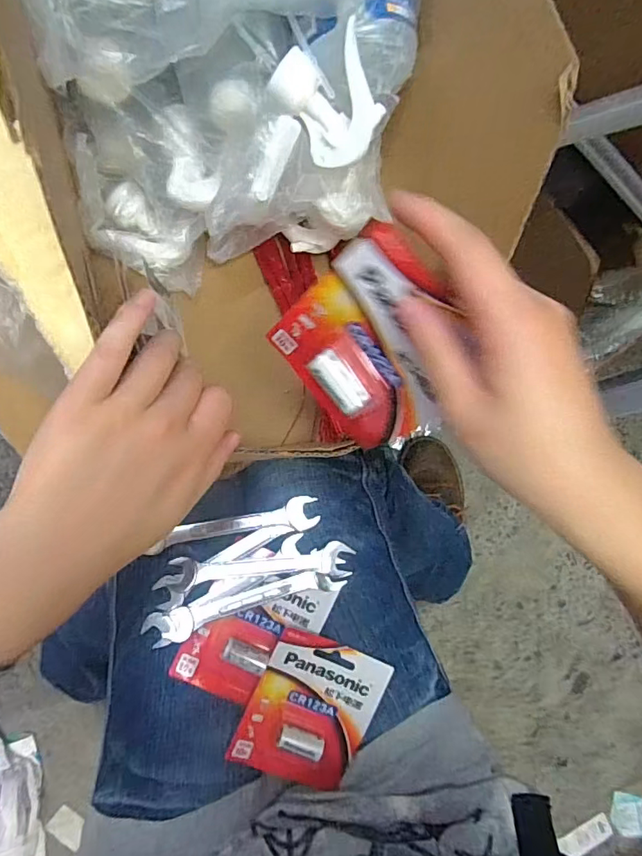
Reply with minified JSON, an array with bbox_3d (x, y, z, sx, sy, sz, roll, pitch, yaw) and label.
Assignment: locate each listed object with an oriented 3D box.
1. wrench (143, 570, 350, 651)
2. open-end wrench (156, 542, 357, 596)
[{"bbox_3d":[-0.058,0.135,0.390,0.148,0.005,0.025,-15,85,-8],"label":"wrench"},{"bbox_3d":[-0.050,0.108,0.392,0.146,0.009,0.026,-4,83,-7],"label":"open-end wrench"}]

